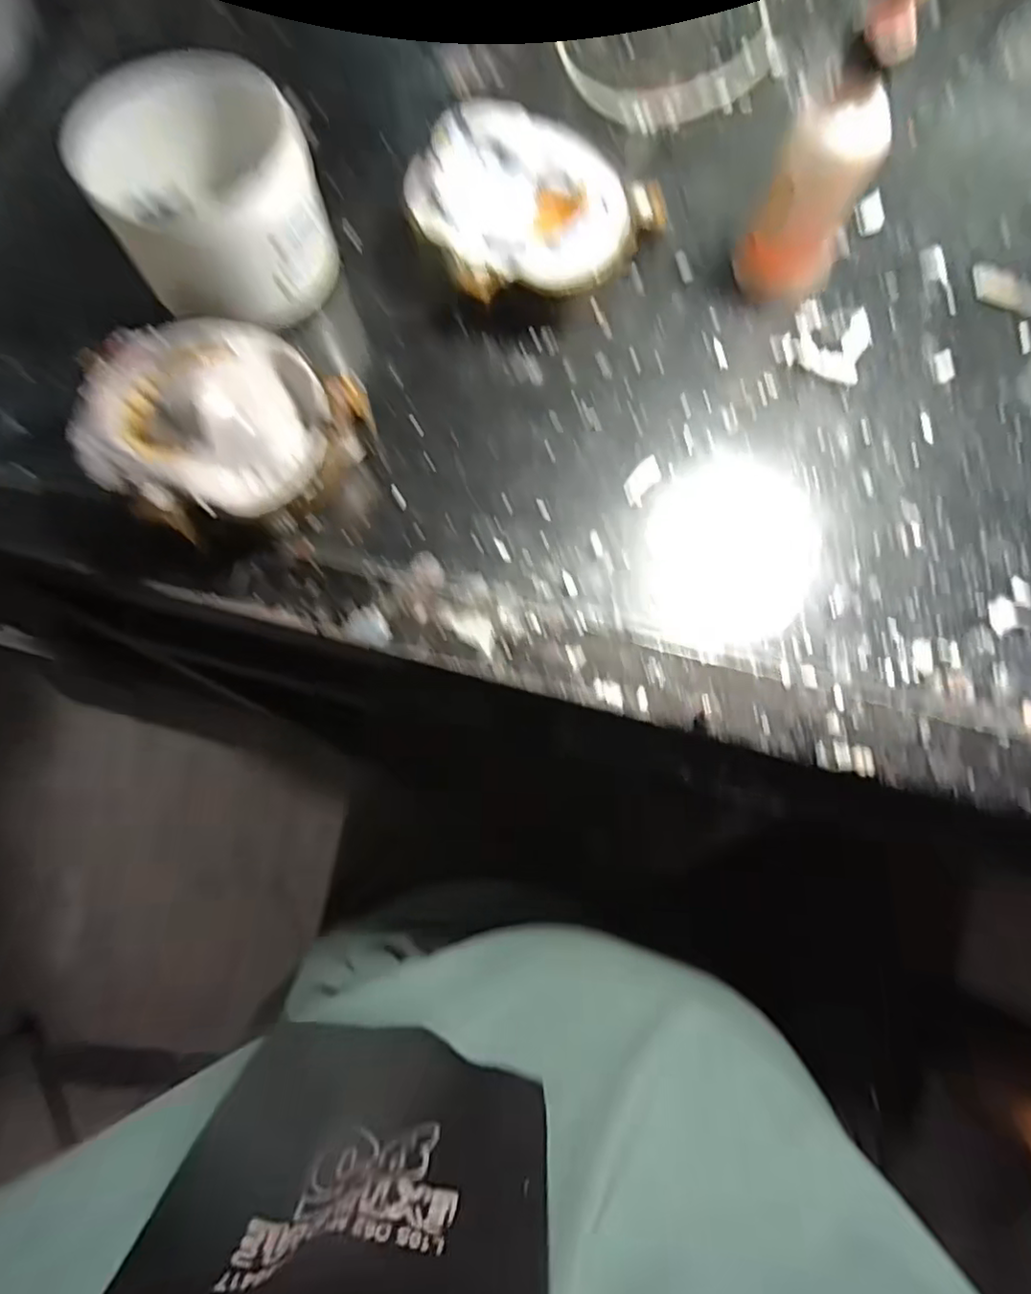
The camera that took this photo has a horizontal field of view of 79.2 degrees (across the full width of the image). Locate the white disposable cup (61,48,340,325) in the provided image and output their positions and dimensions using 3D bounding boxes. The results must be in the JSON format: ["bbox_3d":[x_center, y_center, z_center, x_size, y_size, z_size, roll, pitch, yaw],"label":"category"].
[{"bbox_3d":[-0.133,-0.197,0.283,0.088,0.075,0.085,-1,73,2],"label":"white disposable cup"}]

